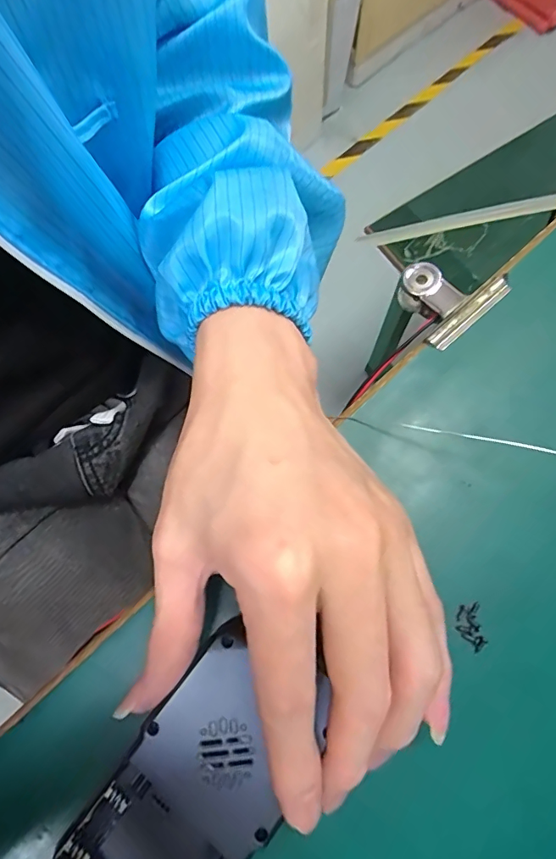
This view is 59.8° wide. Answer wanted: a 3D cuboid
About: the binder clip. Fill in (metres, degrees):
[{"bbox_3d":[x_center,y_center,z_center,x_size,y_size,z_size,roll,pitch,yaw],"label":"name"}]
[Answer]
[{"bbox_3d":[0.082,-0.066,0.247,0.049,0.020,0.044,-42,76,-10],"label":"binder clip"}]

